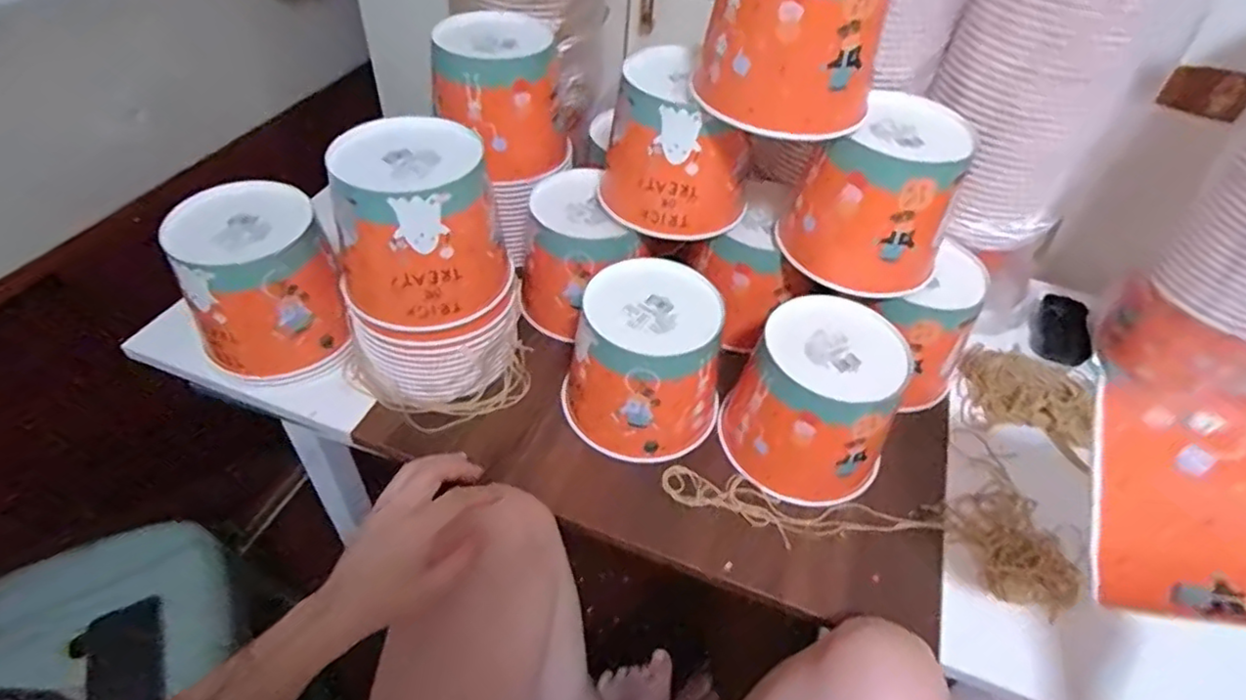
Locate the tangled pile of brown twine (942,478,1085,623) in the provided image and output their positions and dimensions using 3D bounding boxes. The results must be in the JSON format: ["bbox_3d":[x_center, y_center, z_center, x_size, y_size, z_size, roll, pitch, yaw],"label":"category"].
[{"bbox_3d":[0.351,0.175,0.585,0.083,0.023,0.116,-11,49,-15],"label":"tangled pile of brown twine"}]

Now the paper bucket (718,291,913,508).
[{"bbox_3d":[0.181,0.047,0.612,0.148,0.128,0.152,29,51,20],"label":"paper bucket"}]

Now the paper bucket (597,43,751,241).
[{"bbox_3d":[0.054,-0.200,0.647,0.145,0.130,0.120,10,47,4],"label":"paper bucket"}]

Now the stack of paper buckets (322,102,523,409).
[{"bbox_3d":[-0.186,-0.077,0.620,0.152,0.222,0.136,-13,50,-16],"label":"stack of paper buckets"}]

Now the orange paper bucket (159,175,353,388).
[{"bbox_3d":[-0.343,-0.062,0.629,0.122,0.136,0.126,-21,52,-23],"label":"orange paper bucket"}]

